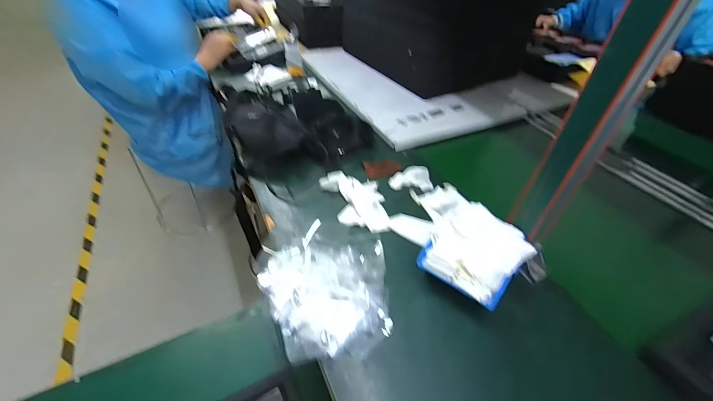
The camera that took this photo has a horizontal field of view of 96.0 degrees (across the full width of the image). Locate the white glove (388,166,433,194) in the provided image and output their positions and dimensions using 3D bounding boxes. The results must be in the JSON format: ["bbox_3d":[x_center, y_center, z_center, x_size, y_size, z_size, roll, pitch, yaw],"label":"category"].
[{"bbox_3d":[0.118,-0.048,0.682,0.092,0.032,0.051,10,42,7],"label":"white glove"}]

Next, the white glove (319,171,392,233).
[{"bbox_3d":[0.005,0.001,0.635,0.103,0.030,0.162,-14,45,-19],"label":"white glove"}]

